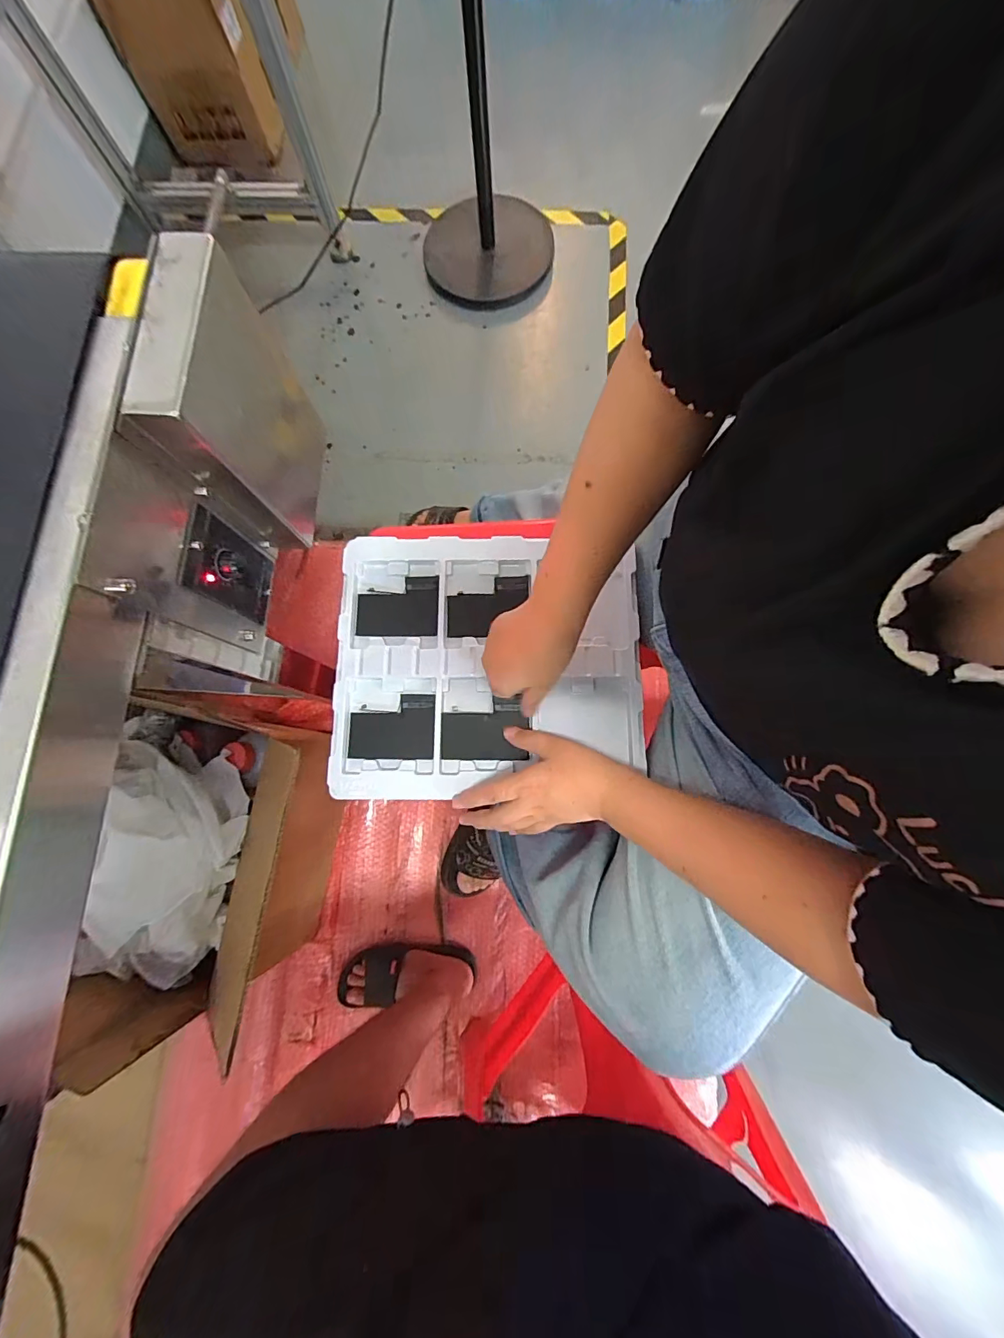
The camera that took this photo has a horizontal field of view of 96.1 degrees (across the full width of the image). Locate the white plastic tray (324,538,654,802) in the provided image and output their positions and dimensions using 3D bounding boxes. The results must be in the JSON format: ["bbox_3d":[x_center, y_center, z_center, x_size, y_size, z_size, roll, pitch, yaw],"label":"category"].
[{"bbox_3d":[-0.017,-0.009,0.476,0.313,0.017,0.271,0,79,0],"label":"white plastic tray"}]

